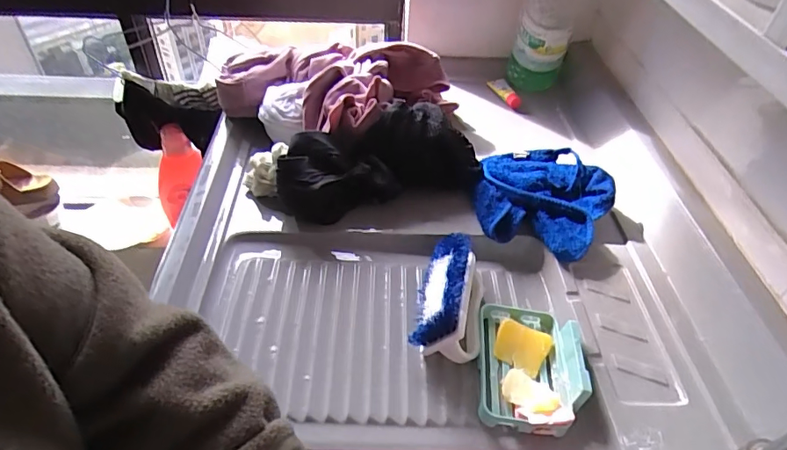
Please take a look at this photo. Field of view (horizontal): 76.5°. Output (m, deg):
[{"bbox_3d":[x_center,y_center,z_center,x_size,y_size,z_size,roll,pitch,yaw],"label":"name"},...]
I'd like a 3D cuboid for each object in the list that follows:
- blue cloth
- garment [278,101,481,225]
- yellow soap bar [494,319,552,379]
[{"bbox_3d":[0.201,-0.037,0.688,0.179,0.055,0.176,16,45,13],"label":"blue cloth"},{"bbox_3d":[-0.026,-0.094,0.701,0.286,0.105,0.141,-15,46,-18],"label":"garment"},{"bbox_3d":[0.141,0.135,0.557,0.056,0.013,0.056,23,47,19],"label":"yellow soap bar"}]

